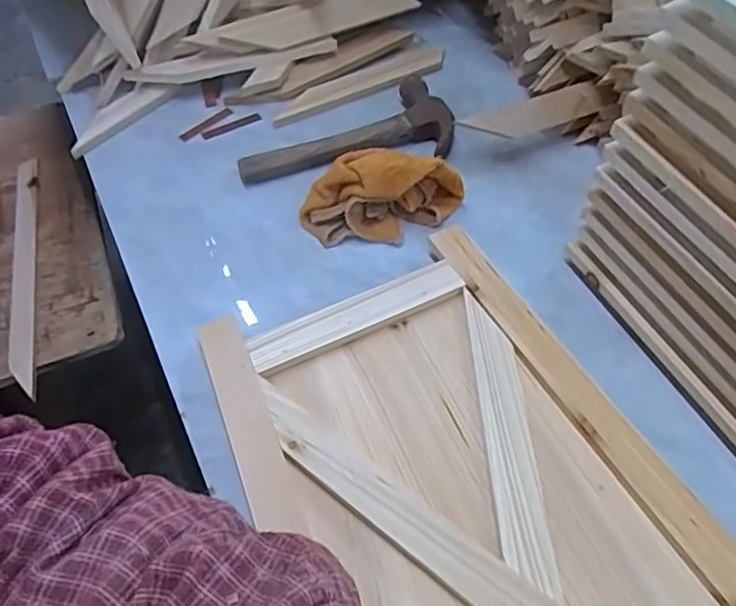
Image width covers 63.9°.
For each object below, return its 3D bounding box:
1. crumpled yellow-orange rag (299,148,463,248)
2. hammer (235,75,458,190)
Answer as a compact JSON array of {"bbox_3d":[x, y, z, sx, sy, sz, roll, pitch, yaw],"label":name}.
[{"bbox_3d":[0.011,-0.084,0.458,0.127,0.049,0.054,0,54,2],"label":"crumpled yellow-orange rag"},{"bbox_3d":[-0.022,-0.154,0.519,0.188,0.021,0.099,-14,55,-8],"label":"hammer"}]

